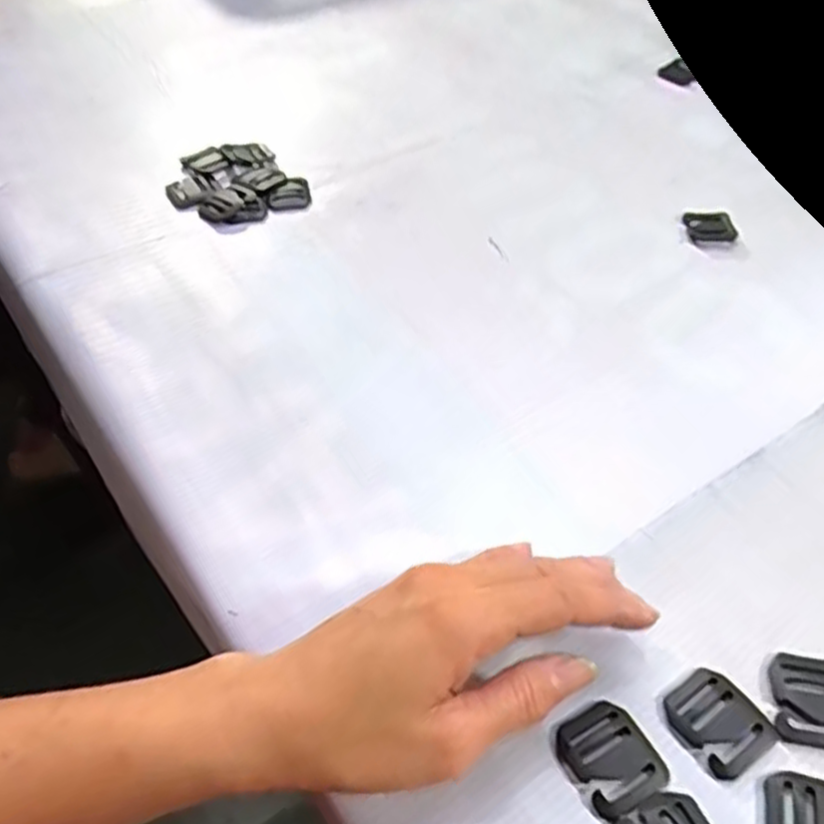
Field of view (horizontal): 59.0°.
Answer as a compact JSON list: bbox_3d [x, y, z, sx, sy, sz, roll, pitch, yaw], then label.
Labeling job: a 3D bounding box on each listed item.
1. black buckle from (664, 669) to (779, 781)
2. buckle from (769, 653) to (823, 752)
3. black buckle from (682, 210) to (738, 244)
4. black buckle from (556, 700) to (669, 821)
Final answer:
[{"bbox_3d":[0.115,0.115,0.272,0.029,0.004,0.034,-28,55,-23],"label":"black buckle"},{"bbox_3d":[0.153,0.110,0.277,0.029,0.004,0.034,7,49,6],"label":"buckle"},{"bbox_3d":[0.198,-0.122,0.483,0.029,0.006,0.030,-1,49,-2],"label":"black buckle"},{"bbox_3d":[0.072,0.125,0.264,0.031,0.004,0.034,-23,53,-20],"label":"black buckle"}]

